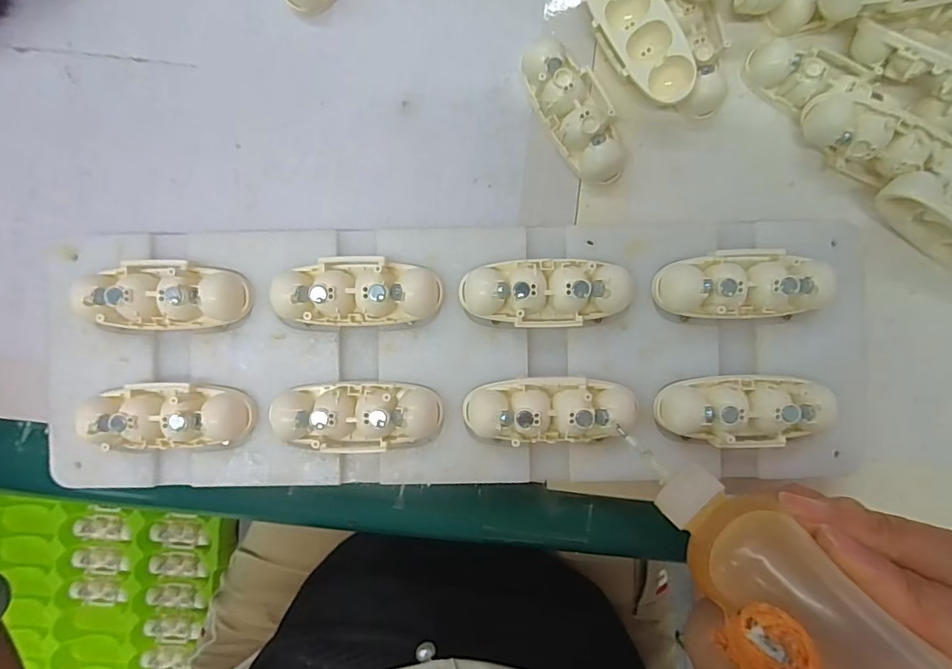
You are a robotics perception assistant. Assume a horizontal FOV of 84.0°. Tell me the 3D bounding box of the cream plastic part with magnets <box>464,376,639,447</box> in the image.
[{"bbox_3d":[0.028,0.029,0.197,0.062,0.017,0.024,0,92,1],"label":"cream plastic part with magnets"}]

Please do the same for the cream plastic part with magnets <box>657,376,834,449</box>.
[{"bbox_3d":[0.100,0.029,0.197,0.061,0.016,0.026,-2,92,1],"label":"cream plastic part with magnets"}]

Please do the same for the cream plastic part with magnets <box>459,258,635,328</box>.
[{"bbox_3d":[0.026,-0.016,0.197,0.060,0.016,0.025,0,92,1],"label":"cream plastic part with magnets"}]

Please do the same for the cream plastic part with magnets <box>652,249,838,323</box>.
[{"bbox_3d":[0.100,-0.018,0.197,0.061,0.016,0.025,-1,92,1],"label":"cream plastic part with magnets"}]

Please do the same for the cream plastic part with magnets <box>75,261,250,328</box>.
[{"bbox_3d":[-0.117,-0.015,0.198,0.059,0.017,0.025,1,92,1],"label":"cream plastic part with magnets"}]

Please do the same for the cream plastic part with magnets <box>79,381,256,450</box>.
[{"bbox_3d":[-0.115,0.031,0.199,0.057,0.016,0.024,-1,92,1],"label":"cream plastic part with magnets"}]

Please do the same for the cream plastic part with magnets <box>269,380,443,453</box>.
[{"bbox_3d":[-0.045,0.031,0.198,0.061,0.016,0.026,2,92,1],"label":"cream plastic part with magnets"}]

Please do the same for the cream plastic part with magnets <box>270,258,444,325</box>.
[{"bbox_3d":[-0.044,-0.016,0.198,0.060,0.015,0.024,-3,92,1],"label":"cream plastic part with magnets"}]

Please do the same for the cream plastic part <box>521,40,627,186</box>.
[{"bbox_3d":[0.041,-0.090,0.215,0.025,0.017,0.059,-30,91,2],"label":"cream plastic part"}]

